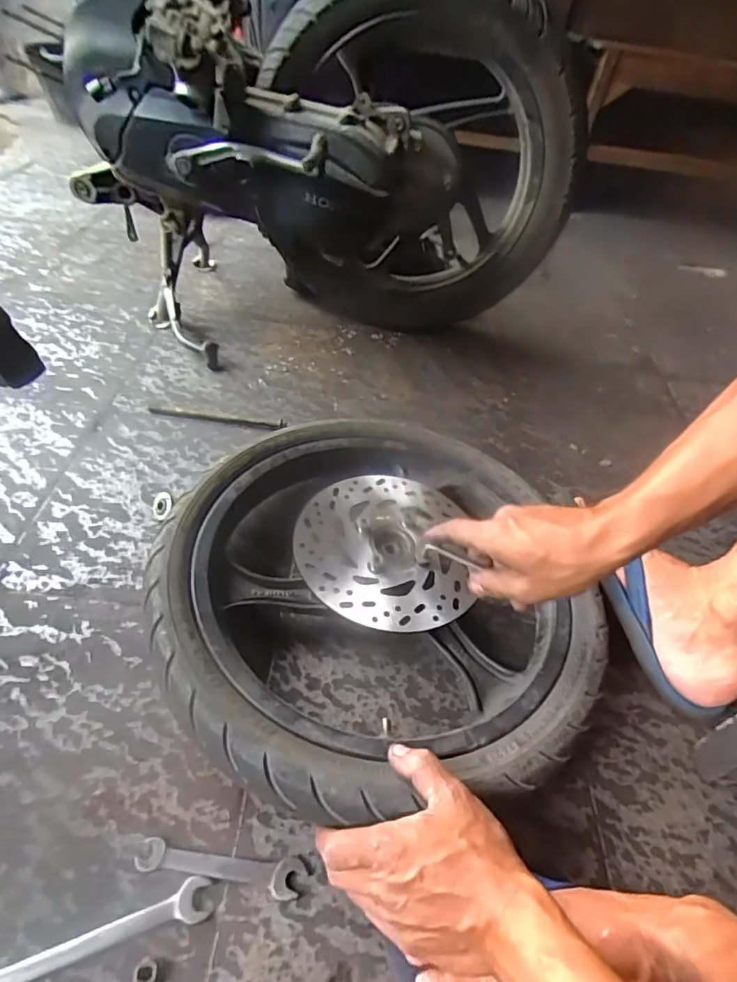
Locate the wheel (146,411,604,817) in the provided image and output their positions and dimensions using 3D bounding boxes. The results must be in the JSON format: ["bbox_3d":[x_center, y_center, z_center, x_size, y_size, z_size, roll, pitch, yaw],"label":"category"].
[{"bbox_3d":[0.000,0.089,0.544,0.395,0.100,0.416,4,46,-4],"label":"wheel"}]

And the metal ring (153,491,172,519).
[{"bbox_3d":[-0.242,0.017,0.627,0.006,0.037,0.031,9,74,-52],"label":"metal ring"}]

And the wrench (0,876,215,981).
[{"bbox_3d":[-0.203,0.309,0.360,0.184,0.009,0.024,-11,49,-18],"label":"wrench"}]

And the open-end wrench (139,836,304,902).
[{"bbox_3d":[-0.111,0.283,0.401,0.123,0.005,0.024,8,46,0],"label":"open-end wrench"}]

